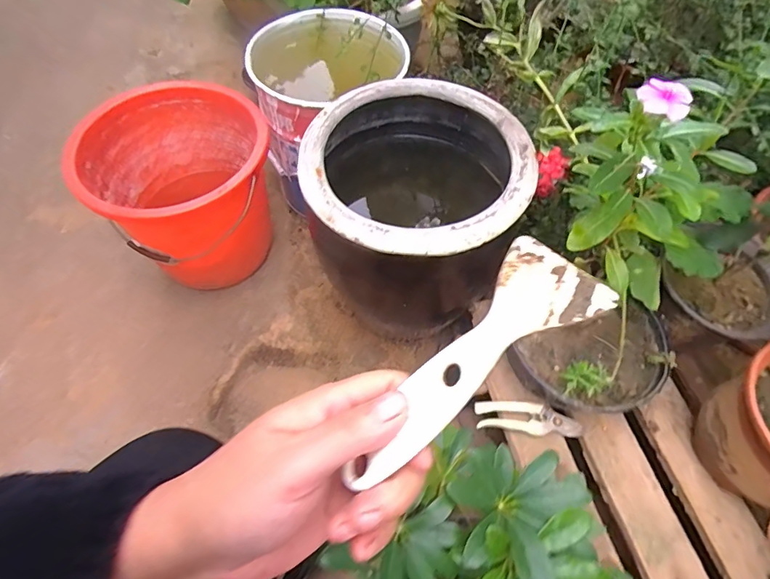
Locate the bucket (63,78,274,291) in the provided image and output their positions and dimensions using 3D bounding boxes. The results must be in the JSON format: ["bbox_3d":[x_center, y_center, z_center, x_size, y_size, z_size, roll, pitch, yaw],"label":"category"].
[{"bbox_3d":[-0.351,-0.181,0.833,0.280,0.286,0.291,1,59,-2],"label":"bucket"}]

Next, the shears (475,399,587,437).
[{"bbox_3d":[0.209,0.186,0.652,0.152,0.015,0.050,6,59,0],"label":"shears"}]

